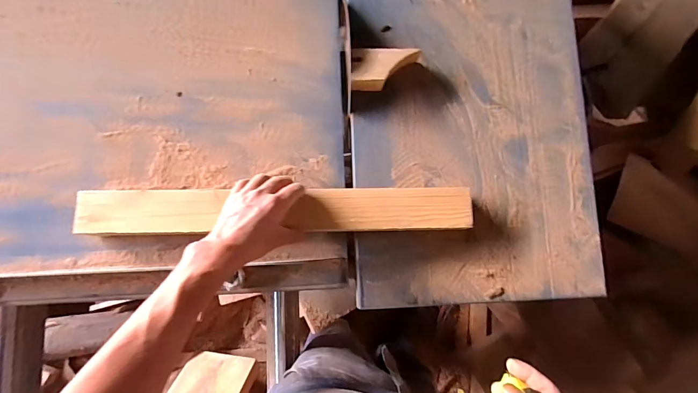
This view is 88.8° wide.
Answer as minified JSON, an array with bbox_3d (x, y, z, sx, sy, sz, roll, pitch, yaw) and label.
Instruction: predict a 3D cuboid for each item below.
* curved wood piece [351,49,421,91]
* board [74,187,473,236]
[{"bbox_3d":[0.059,-0.201,0.570,0.116,0.041,0.061,-4,83,-5],"label":"curved wood piece"},{"bbox_3d":[-0.095,0.020,0.512,0.552,0.025,0.063,0,83,-5],"label":"board"}]

